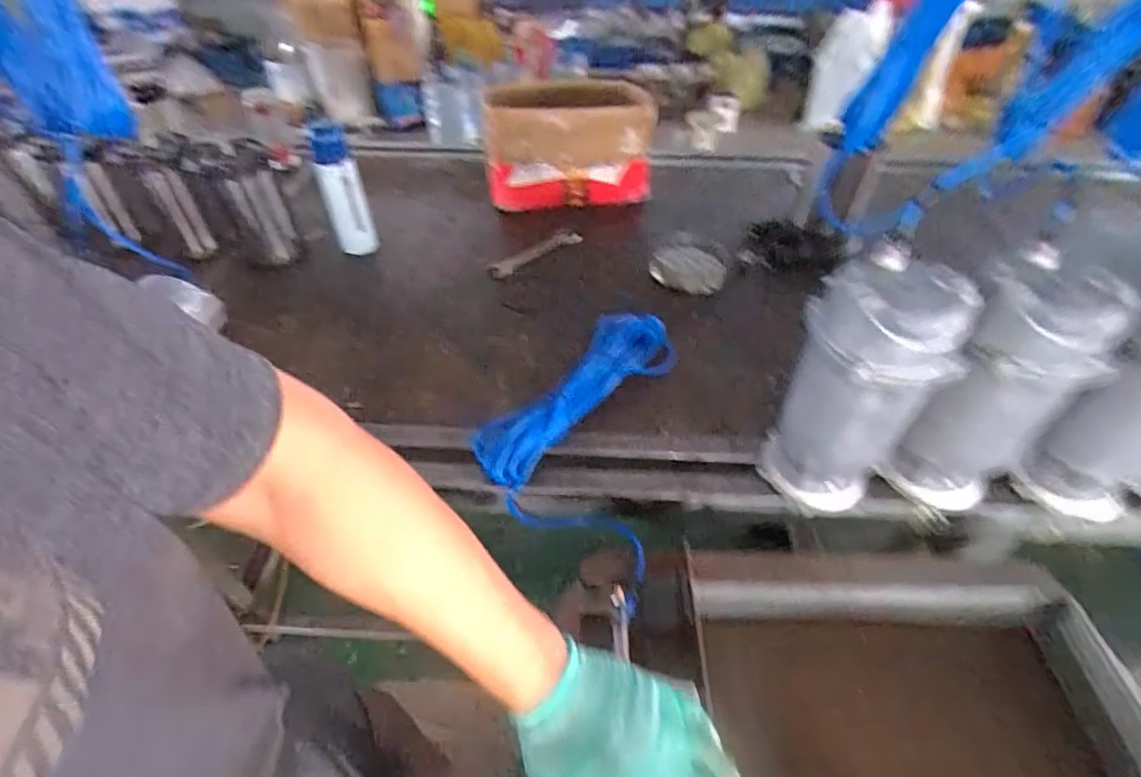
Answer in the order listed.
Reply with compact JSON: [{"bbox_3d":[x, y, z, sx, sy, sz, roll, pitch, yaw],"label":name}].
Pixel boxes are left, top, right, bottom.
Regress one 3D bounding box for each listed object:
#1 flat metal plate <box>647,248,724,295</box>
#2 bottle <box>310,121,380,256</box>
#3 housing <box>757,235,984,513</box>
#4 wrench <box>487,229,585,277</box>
[{"bbox_3d":[0.222,-0.231,1.043,0.136,0.029,0.128,0,45,0],"label":"flat metal plate"},{"bbox_3d":[-0.437,-0.381,1.058,0.074,0.233,0.079,-17,47,-16],"label":"bottle"},{"bbox_3d":[0.315,0.009,0.623,0.140,0.292,0.116,26,51,24],"label":"housing"},{"bbox_3d":[-0.066,-0.278,1.106,0.221,0.012,0.049,-32,53,-28],"label":"wrench"}]

